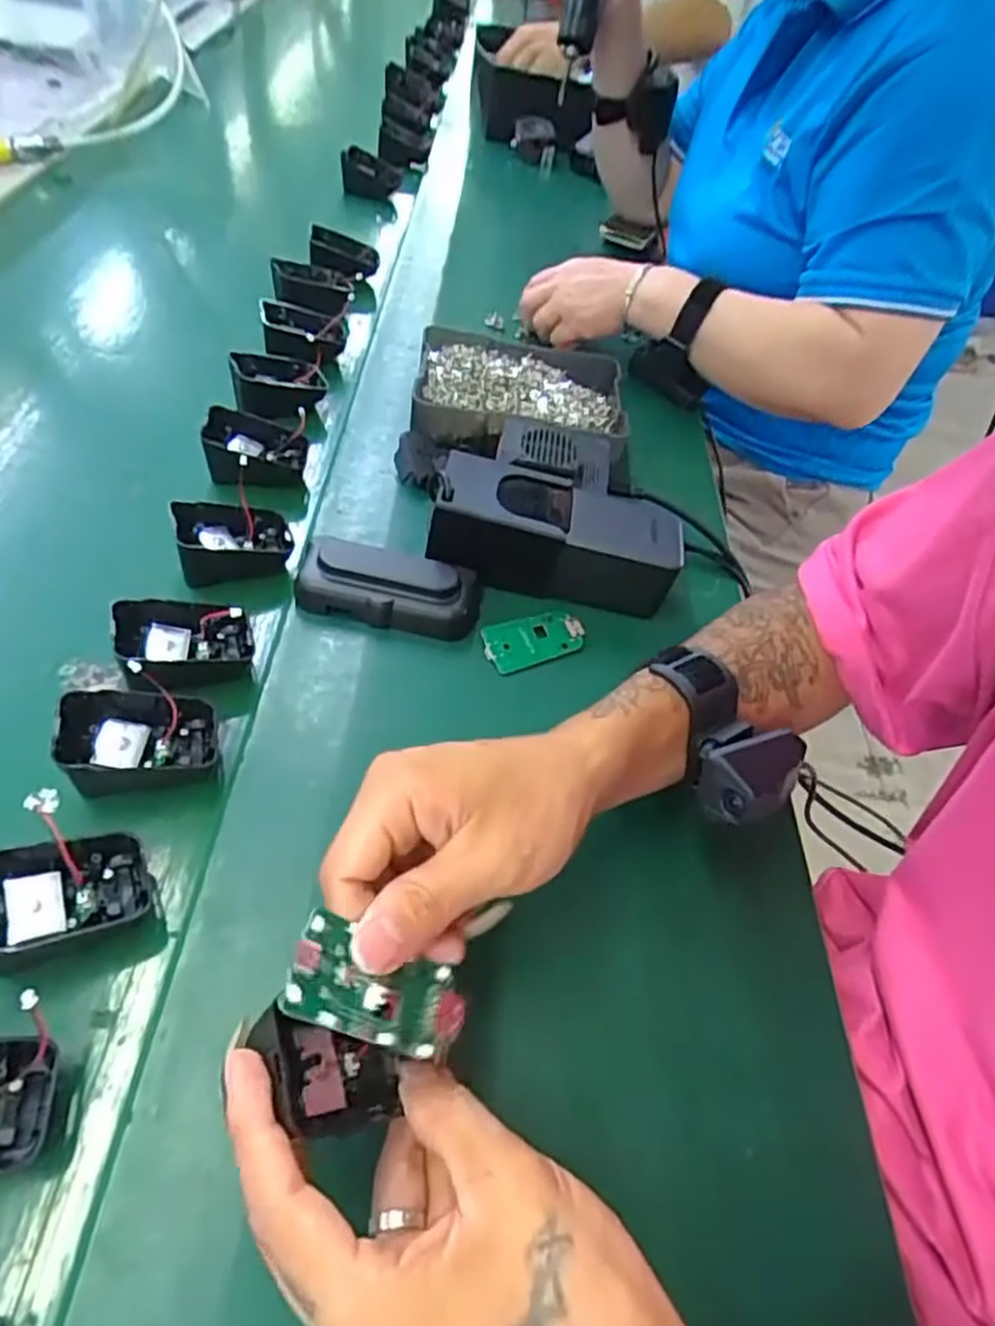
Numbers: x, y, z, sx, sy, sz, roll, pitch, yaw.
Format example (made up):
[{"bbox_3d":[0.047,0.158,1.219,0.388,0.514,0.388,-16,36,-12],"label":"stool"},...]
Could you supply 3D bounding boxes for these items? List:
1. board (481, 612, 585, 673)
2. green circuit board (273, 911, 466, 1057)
[{"bbox_3d":[0.023,-0.017,0.441,0.064,0.006,0.031,-18,56,-20],"label":"board"},{"bbox_3d":[-0.039,0.107,0.237,0.061,0.008,0.030,33,44,-25],"label":"green circuit board"}]

